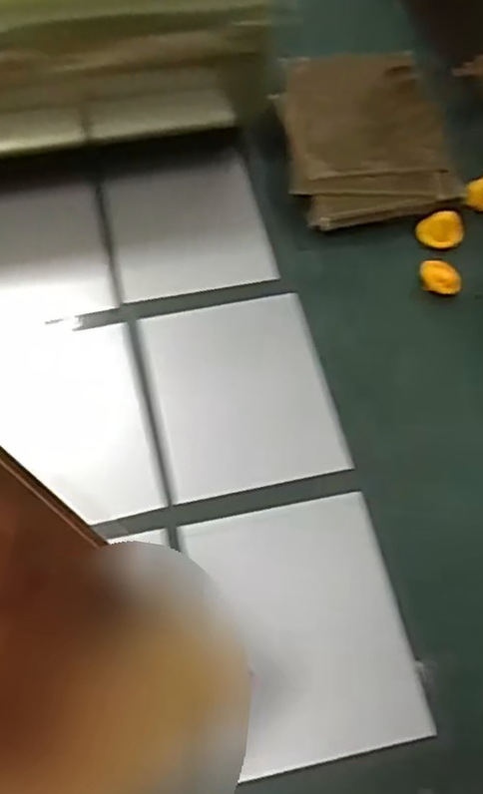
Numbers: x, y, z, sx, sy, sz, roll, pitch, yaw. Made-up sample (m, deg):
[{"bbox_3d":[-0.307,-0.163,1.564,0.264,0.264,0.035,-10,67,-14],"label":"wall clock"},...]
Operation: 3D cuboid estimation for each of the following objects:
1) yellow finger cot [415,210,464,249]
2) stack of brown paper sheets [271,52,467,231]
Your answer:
[{"bbox_3d":[0.107,-0.090,0.384,0.024,0.009,0.018,3,61,-1],"label":"yellow finger cot"},{"bbox_3d":[0.070,-0.155,0.416,0.092,0.012,0.140,-3,57,-8],"label":"stack of brown paper sheets"}]

